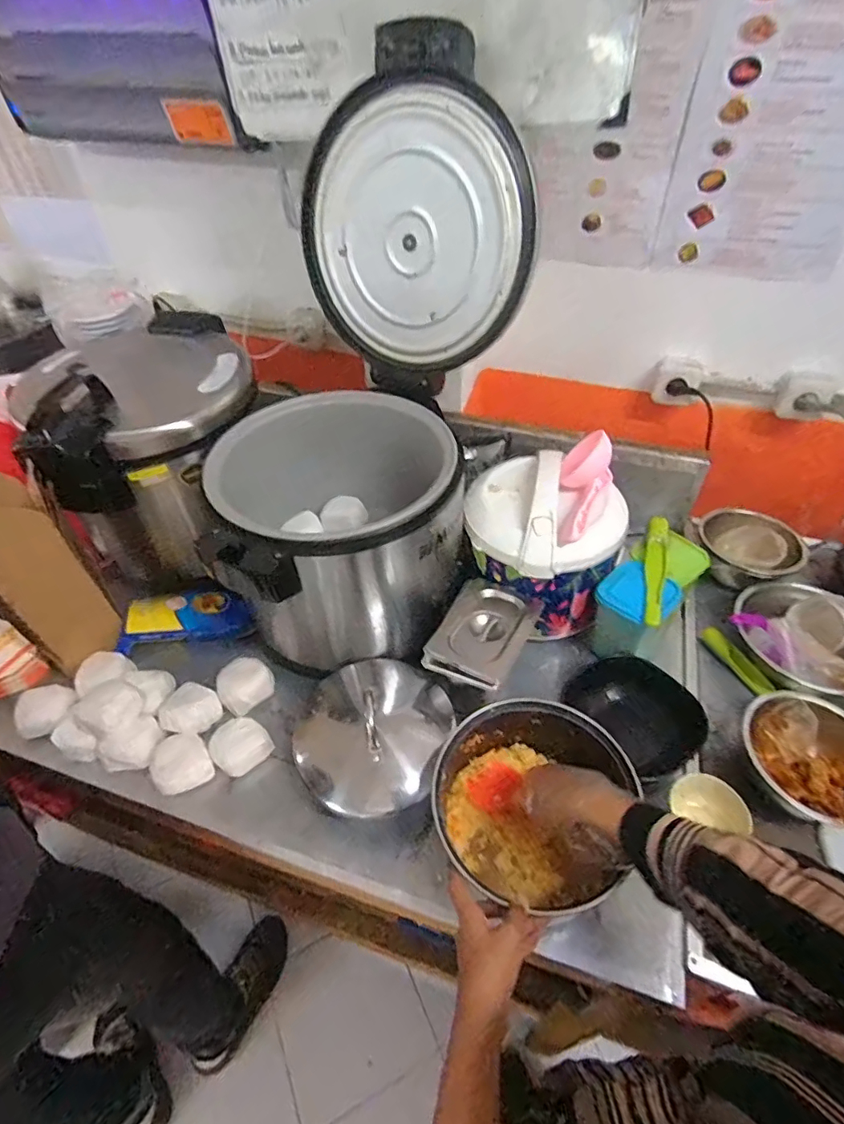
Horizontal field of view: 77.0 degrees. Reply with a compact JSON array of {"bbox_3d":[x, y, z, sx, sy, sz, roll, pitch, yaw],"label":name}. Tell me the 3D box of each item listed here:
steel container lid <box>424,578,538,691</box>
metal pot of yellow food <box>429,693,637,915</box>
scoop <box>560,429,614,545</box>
[{"bbox_3d":[0.088,0.098,0.771,0.120,0.035,0.184,26,45,14],"label":"steel container lid"},{"bbox_3d":[0.128,0.301,0.664,0.227,0.146,0.207,0,45,0],"label":"metal pot of yellow food"},{"bbox_3d":[0.239,-0.107,0.794,0.072,0.058,0.176,14,76,15],"label":"scoop"}]

